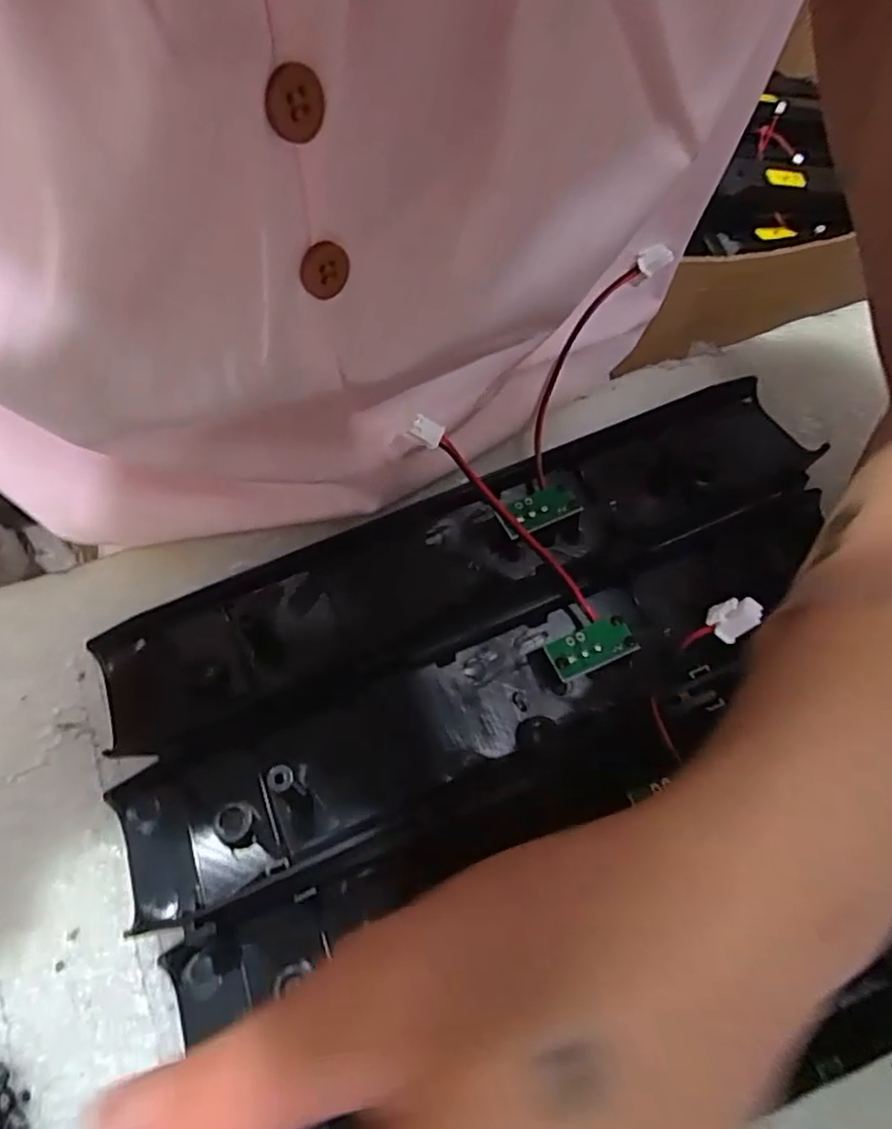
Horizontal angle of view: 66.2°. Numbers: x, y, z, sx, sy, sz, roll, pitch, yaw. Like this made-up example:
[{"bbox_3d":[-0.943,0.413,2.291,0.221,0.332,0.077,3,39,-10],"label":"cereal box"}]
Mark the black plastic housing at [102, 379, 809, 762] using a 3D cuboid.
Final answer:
[{"bbox_3d":[0.007,-0.006,0.255,0.271,0.021,0.057,-23,70,-9],"label":"black plastic housing"}]

